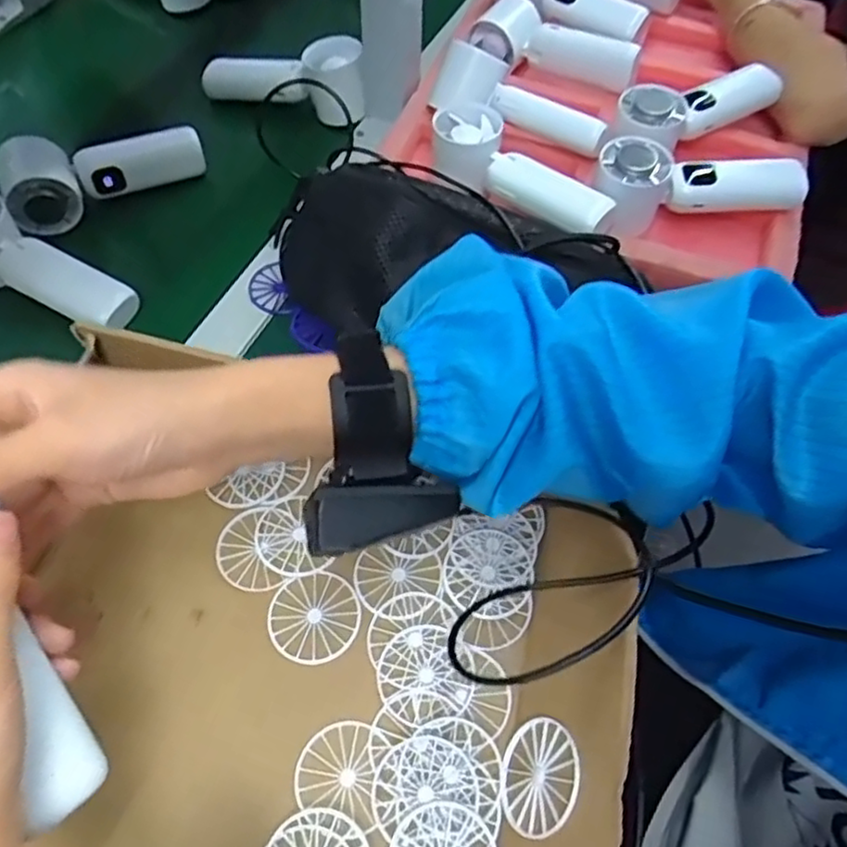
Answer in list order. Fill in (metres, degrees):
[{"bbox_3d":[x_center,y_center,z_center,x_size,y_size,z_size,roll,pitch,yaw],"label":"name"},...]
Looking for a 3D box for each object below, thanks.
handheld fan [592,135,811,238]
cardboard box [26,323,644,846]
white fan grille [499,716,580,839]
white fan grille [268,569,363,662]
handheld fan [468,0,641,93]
[{"bbox_3d":[0.208,-0.181,0.516,0.162,0.045,0.075,-6,60,-5],"label":"handheld fan"},{"bbox_3d":[-0.078,0.145,0.313,0.320,0.079,0.333,14,60,7],"label":"cardboard box"},{"bbox_3d":[0.055,0.167,0.319,0.004,0.049,0.051,30,50,-26],"label":"white fan grille"},{"bbox_3d":[-0.061,0.108,0.375,0.049,0.004,0.048,1,59,-1],"label":"white fan grille"},{"bbox_3d":[0.120,-0.346,0.607,0.150,0.041,0.043,20,61,10],"label":"handheld fan"}]

